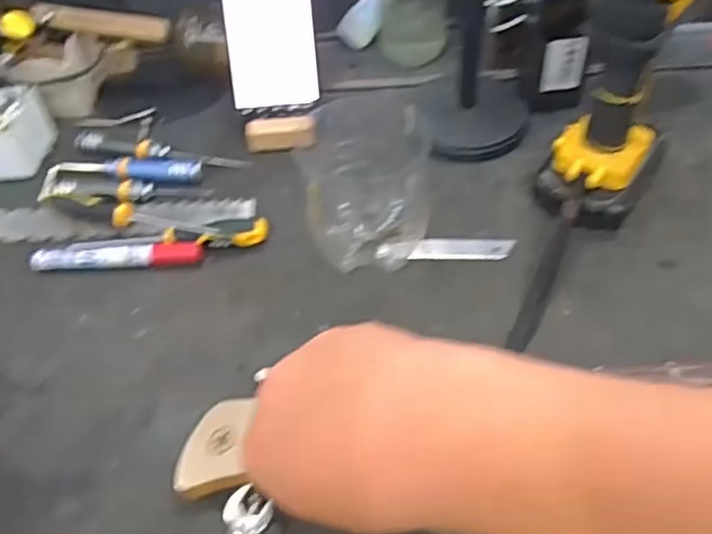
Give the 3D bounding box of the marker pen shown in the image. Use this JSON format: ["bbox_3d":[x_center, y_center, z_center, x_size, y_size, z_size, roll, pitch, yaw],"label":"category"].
[{"bbox_3d":[-0.188,-0.007,0.513,0.132,0.013,0.020,-4,50,1],"label":"marker pen"}]

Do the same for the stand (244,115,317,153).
[{"bbox_3d":[-0.068,-0.120,0.586,0.064,0.021,0.027,-2,50,3],"label":"stand"}]

